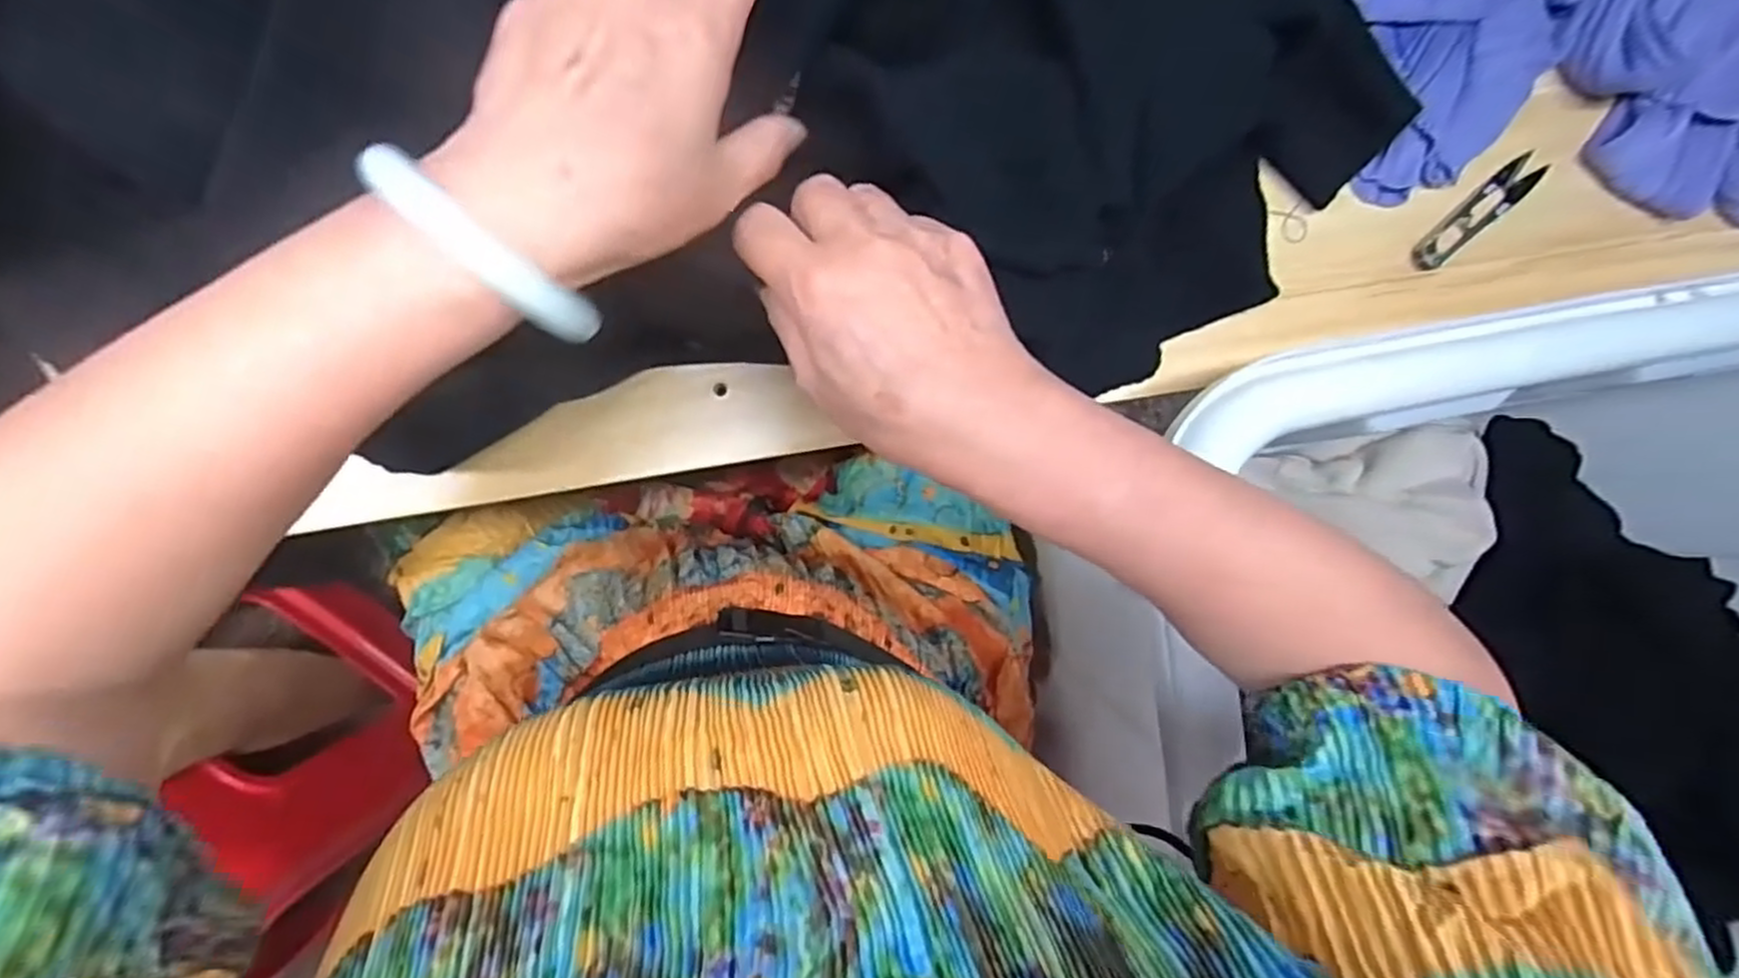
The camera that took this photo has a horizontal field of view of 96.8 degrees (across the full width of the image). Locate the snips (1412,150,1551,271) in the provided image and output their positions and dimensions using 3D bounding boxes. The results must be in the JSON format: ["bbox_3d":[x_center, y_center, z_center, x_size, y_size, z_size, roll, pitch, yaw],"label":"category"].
[{"bbox_3d":[0.364,-0.166,0.459,0.105,0.005,0.021,-40,96,-5],"label":"snips"}]

